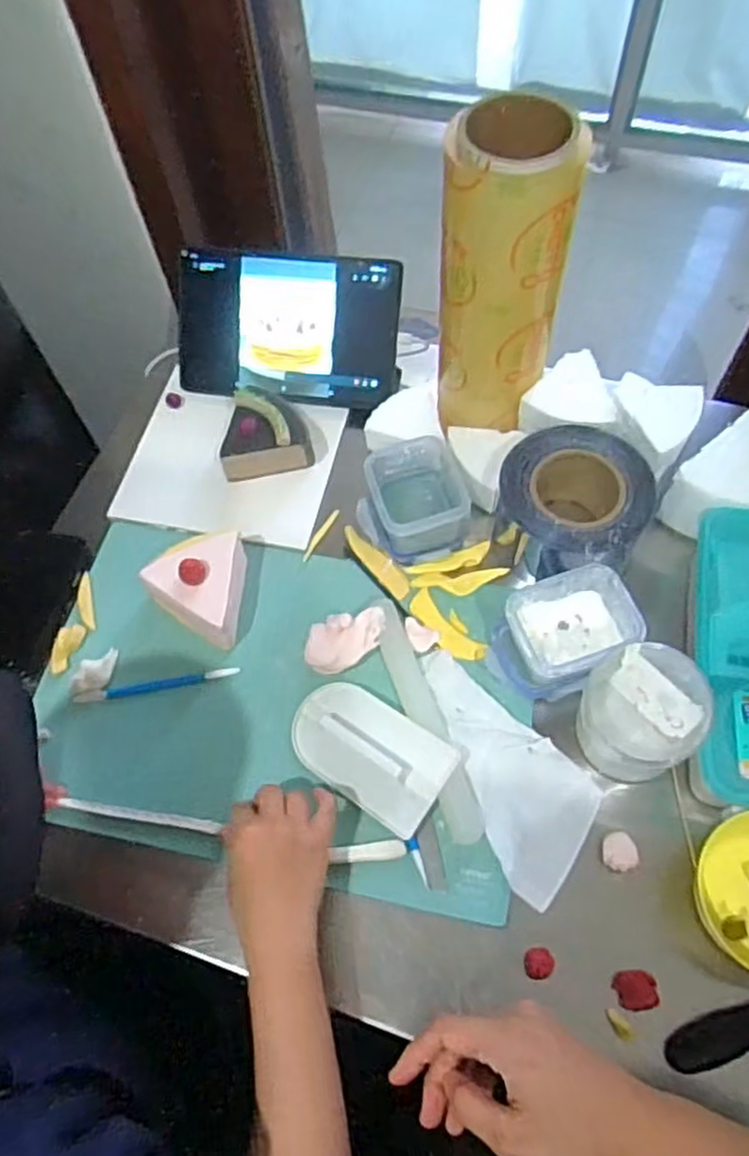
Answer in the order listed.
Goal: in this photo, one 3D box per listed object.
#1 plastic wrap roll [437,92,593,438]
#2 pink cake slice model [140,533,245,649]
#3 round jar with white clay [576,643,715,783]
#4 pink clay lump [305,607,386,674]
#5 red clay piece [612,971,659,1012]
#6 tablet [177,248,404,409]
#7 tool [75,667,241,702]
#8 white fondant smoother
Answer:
[{"bbox_3d":[0.110,-0.254,0.647,0.105,0.272,0.085,2,62,3],"label":"plastic wrap roll"},{"bbox_3d":[-0.168,0.006,0.687,0.085,0.068,0.107,4,62,5],"label":"pink cake slice model"},{"bbox_3d":[0.206,0.112,0.589,0.096,0.117,0.077,34,68,18],"label":"round jar with white clay"},{"bbox_3d":[-0.025,0.060,0.672,0.076,0.026,0.048,-15,62,-6],"label":"pink clay lump"},{"bbox_3d":[0.194,0.306,0.548,0.029,0.017,0.026,-3,62,1],"label":"red clay piece"},{"bbox_3d":[-0.096,-0.267,0.794,0.246,0.015,0.147,7,108,9],"label":"tablet"},{"bbox_3d":[-0.197,0.096,0.672,0.145,0.010,0.009,-11,63,-3],"label":"tool"},{"bbox_3d":[-0.007,0.142,0.623,0.140,0.028,0.083,30,67,17],"label":"white fondant smoother"}]

